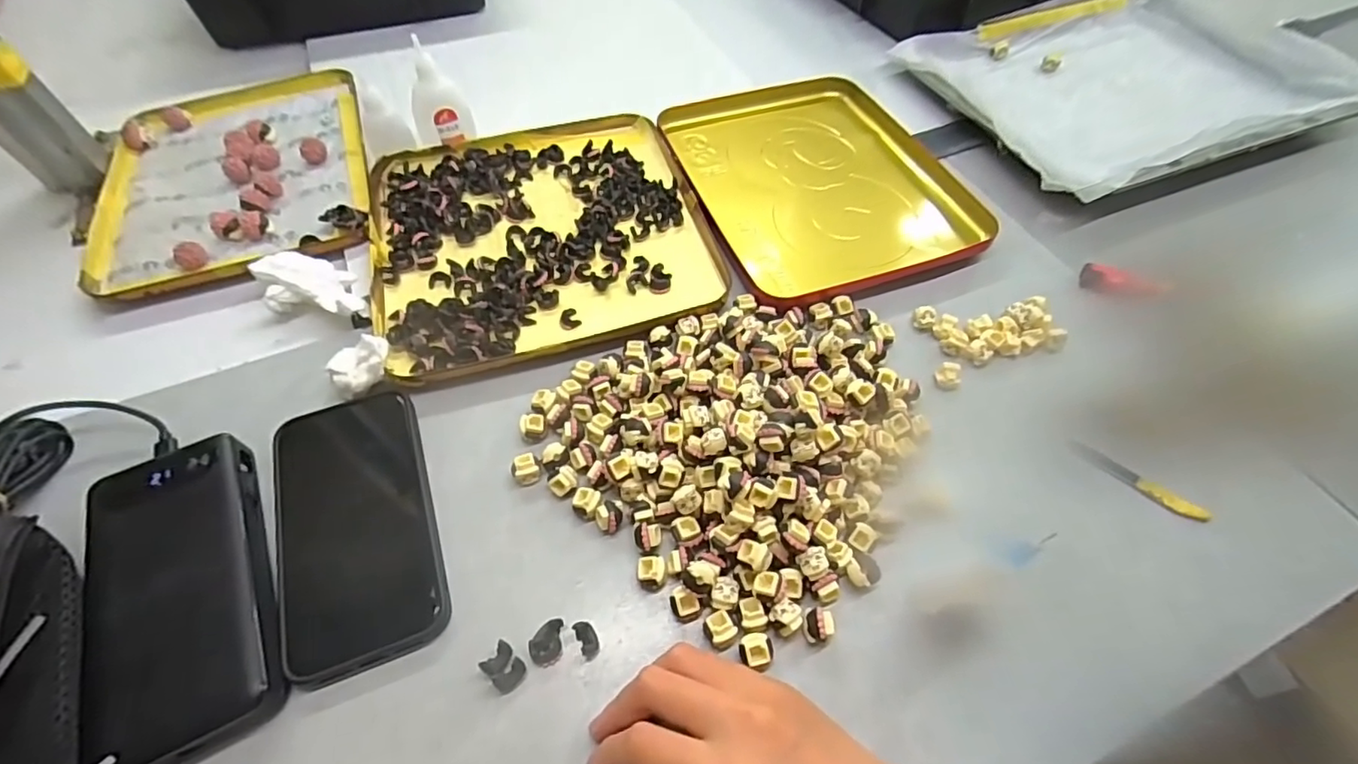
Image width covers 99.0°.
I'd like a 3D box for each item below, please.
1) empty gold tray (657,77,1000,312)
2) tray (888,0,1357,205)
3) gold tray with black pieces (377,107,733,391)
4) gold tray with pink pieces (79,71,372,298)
[{"bbox_3d":[0.111,-0.175,0.491,0.199,0.021,0.261,-19,58,-11],"label":"empty gold tray"},{"bbox_3d":[0.434,-0.292,0.557,0.405,0.040,0.257,-20,58,-12],"label":"tray"},{"bbox_3d":[-0.108,-0.117,0.451,0.237,0.025,0.245,-16,58,-10],"label":"gold tray with black pieces"},{"bbox_3d":[-0.371,-0.183,0.490,0.203,0.015,0.247,-17,58,-10],"label":"gold tray with pink pieces"}]

